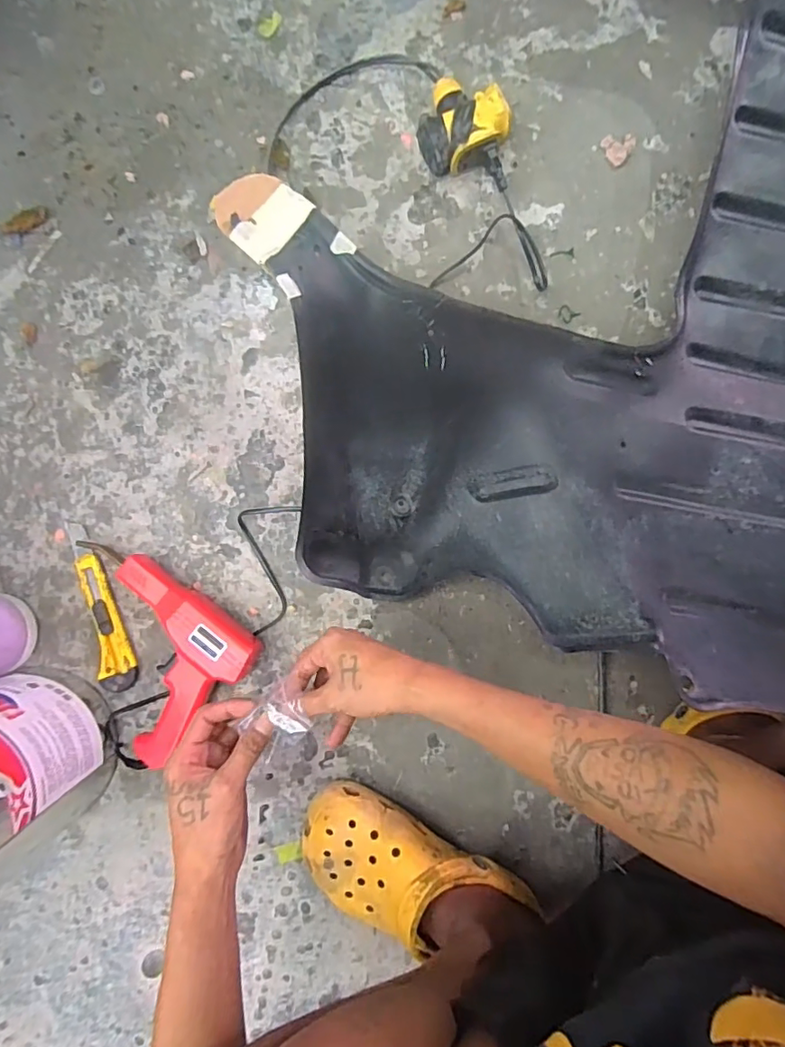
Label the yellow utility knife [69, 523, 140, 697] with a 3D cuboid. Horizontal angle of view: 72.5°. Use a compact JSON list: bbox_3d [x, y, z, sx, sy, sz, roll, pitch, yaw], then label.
[{"bbox_3d":[-0.309,0.087,0.559,0.035,0.018,0.179,-21,90,1],"label":"yellow utility knife"}]

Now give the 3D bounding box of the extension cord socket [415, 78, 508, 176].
[{"bbox_3d":[0.073,-0.407,0.556,0.091,0.047,0.084,11,90,0],"label":"extension cord socket"}]

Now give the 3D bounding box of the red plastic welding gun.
[{"bbox_3d":[-0.262,0.118,0.546,0.213,0.050,0.155,39,91,0],"label":"red plastic welding gun"}]

